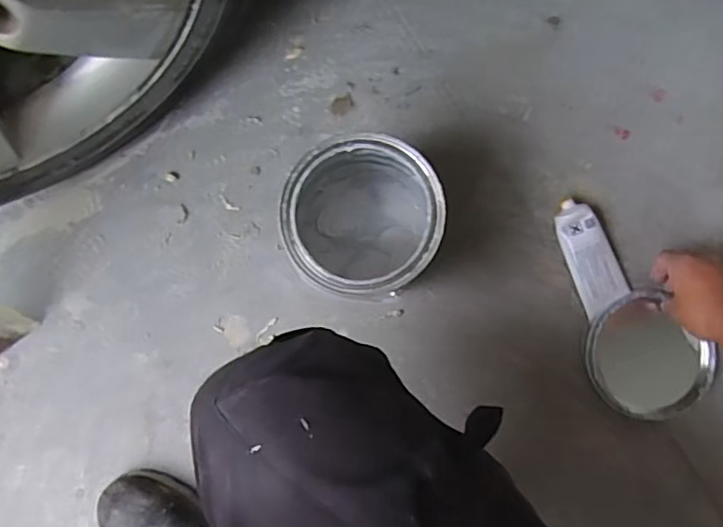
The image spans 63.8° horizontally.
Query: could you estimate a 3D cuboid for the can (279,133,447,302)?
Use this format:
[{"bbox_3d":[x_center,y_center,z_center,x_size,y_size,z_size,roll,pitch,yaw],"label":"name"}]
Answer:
[{"bbox_3d":[0.001,-0.040,0.611,0.146,0.149,0.152,0,85,1],"label":"can"}]

